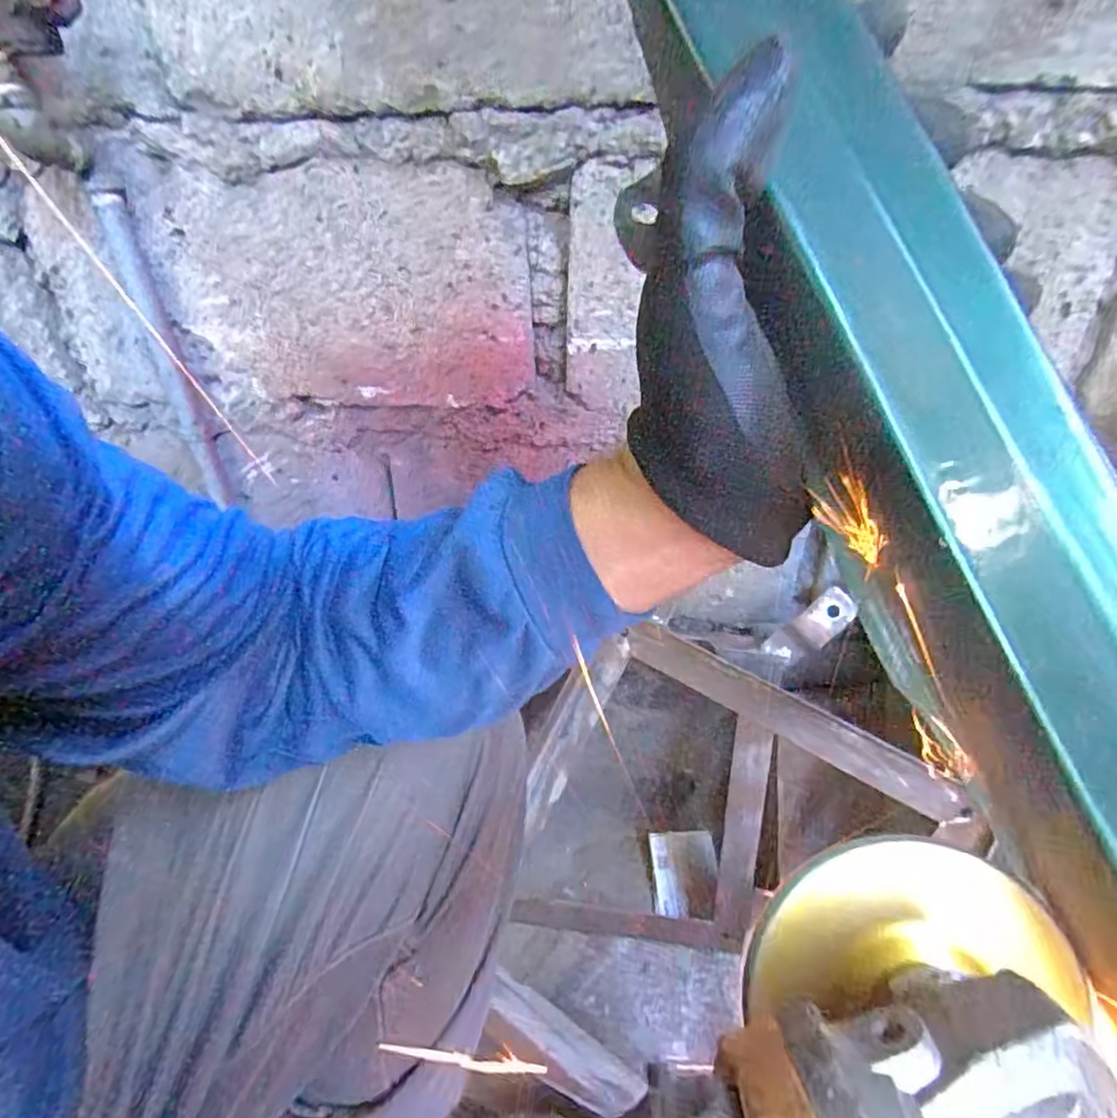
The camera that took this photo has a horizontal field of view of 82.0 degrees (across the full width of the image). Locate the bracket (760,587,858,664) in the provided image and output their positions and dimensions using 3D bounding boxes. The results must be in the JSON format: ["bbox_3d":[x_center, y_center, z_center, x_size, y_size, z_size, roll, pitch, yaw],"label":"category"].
[{"bbox_3d":[0.236,0.065,0.602,0.037,0.090,0.021,49,28,10],"label":"bracket"}]

